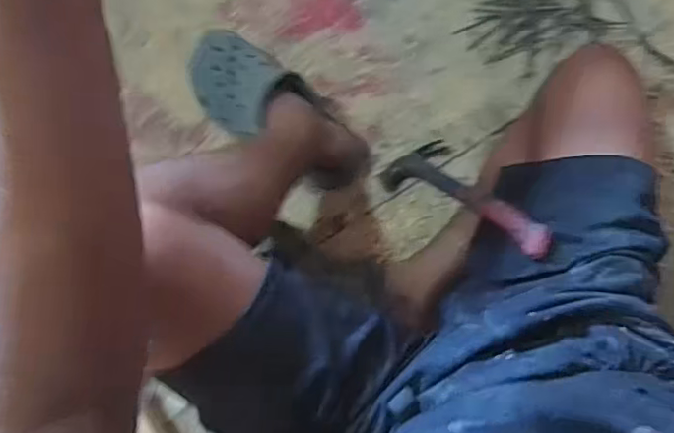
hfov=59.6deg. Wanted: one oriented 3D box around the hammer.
[{"bbox_3d":[0.161,-0.026,0.737,0.097,0.285,0.036,-41,122,-4],"label":"hammer"}]

